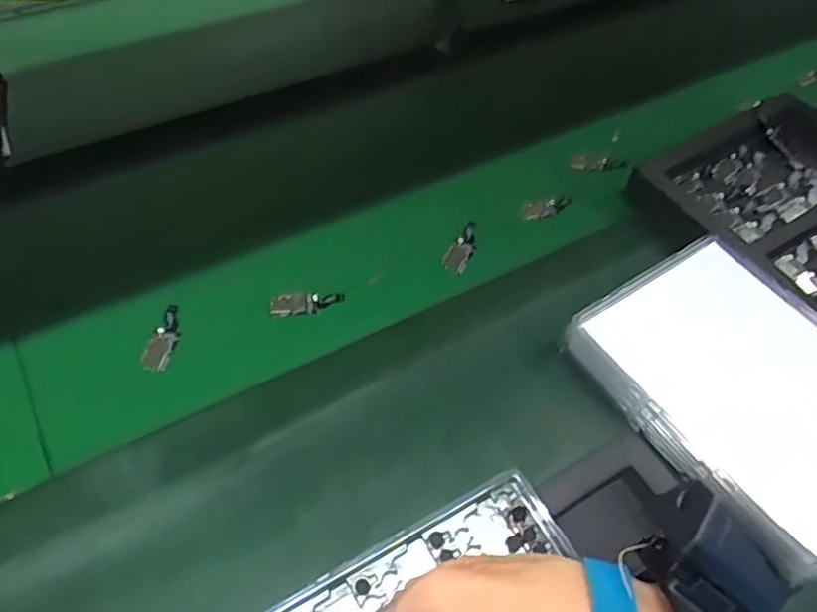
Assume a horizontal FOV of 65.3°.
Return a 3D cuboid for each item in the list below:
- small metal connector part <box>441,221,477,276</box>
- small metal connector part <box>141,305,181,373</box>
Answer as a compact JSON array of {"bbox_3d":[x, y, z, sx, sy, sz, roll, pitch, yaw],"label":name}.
[{"bbox_3d":[0.048,-0.052,0.568,0.022,0.015,0.053,23,54,14],"label":"small metal connector part"},{"bbox_3d":[-0.190,0.025,0.496,0.022,0.004,0.060,8,52,2],"label":"small metal connector part"}]

